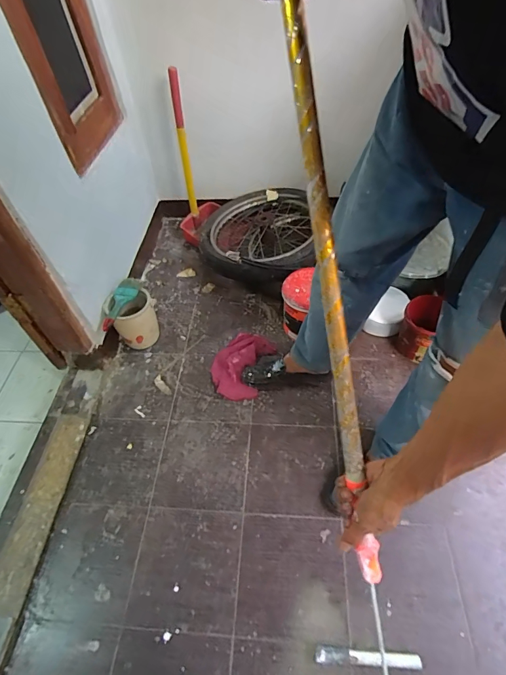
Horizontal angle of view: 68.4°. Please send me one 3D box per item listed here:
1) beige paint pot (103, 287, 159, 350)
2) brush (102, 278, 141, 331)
[{"bbox_3d":[-0.406,-0.053,1.287,0.151,0.186,0.133,-15,51,-7],"label":"beige paint pot"},{"bbox_3d":[-0.429,-0.113,1.210,0.066,0.029,0.233,2,51,7],"label":"brush"}]

